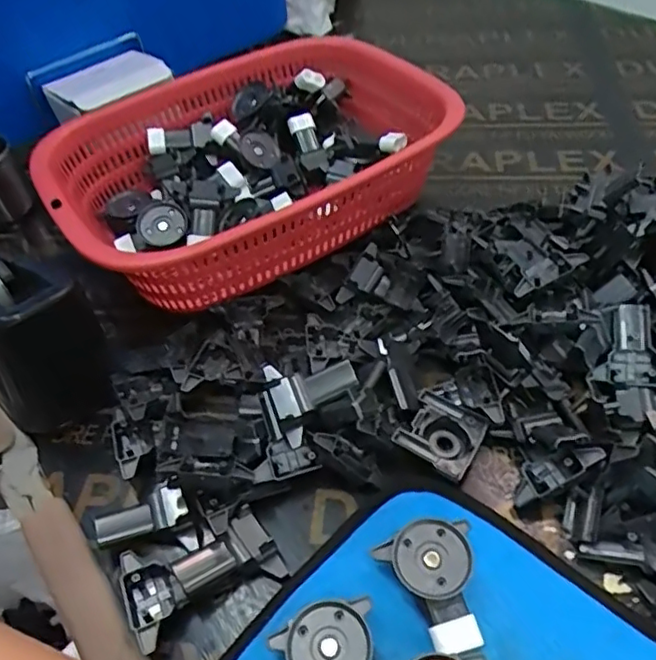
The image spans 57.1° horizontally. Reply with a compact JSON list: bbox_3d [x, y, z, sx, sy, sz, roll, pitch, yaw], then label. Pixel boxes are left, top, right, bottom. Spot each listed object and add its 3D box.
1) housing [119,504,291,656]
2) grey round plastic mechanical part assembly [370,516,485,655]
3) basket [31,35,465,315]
[{"bbox_3d":[-0.075,0.138,0.348,0.087,0.025,0.052,-27,51,-16],"label":"housing"},{"bbox_3d":[0.065,0.137,0.330,0.052,0.025,0.064,-24,50,-14],"label":"grey round plastic mechanical part assembly"},{"bbox_3d":[-0.078,-0.145,0.553,0.312,0.111,0.255,-33,53,-21],"label":"basket"}]

